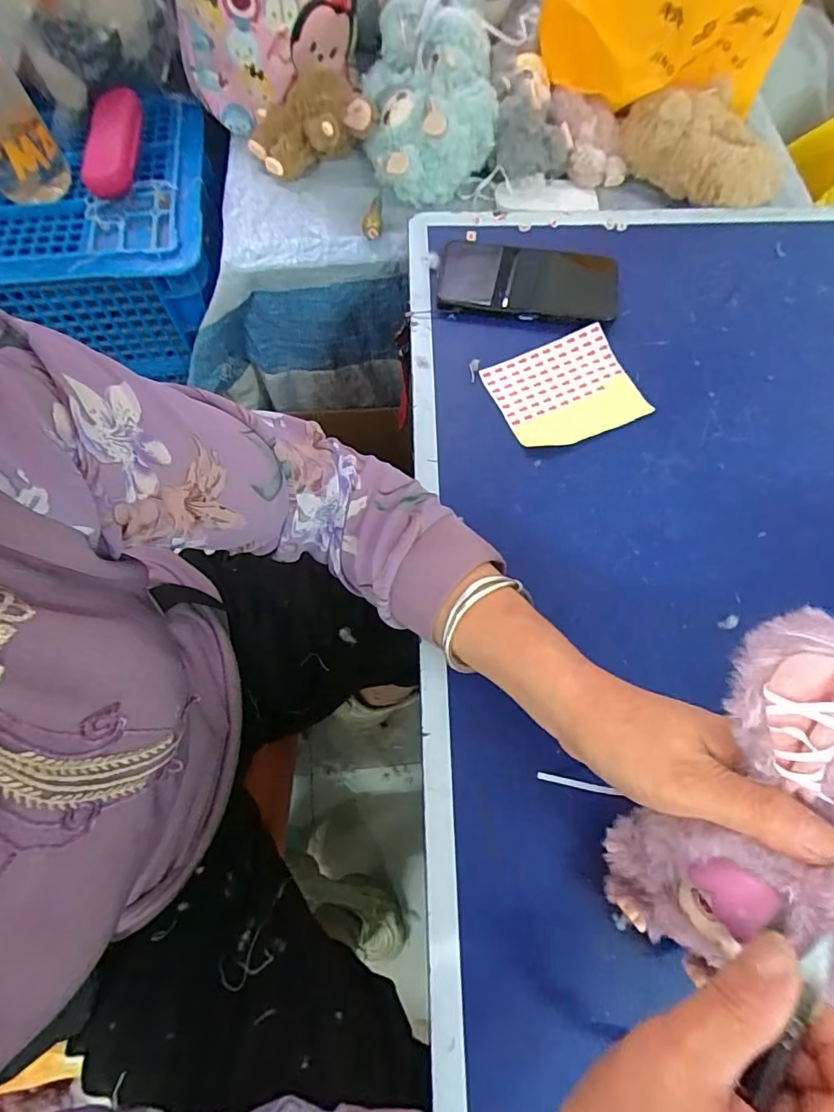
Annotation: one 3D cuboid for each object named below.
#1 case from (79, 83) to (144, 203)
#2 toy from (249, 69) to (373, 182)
[{"bbox_3d":[-0.316,-0.438,0.543,0.039,0.037,0.126,9,83,1],"label":"case"},{"bbox_3d":[-0.115,-0.460,0.556,0.124,0.061,0.094,-21,72,-10],"label":"toy"}]

